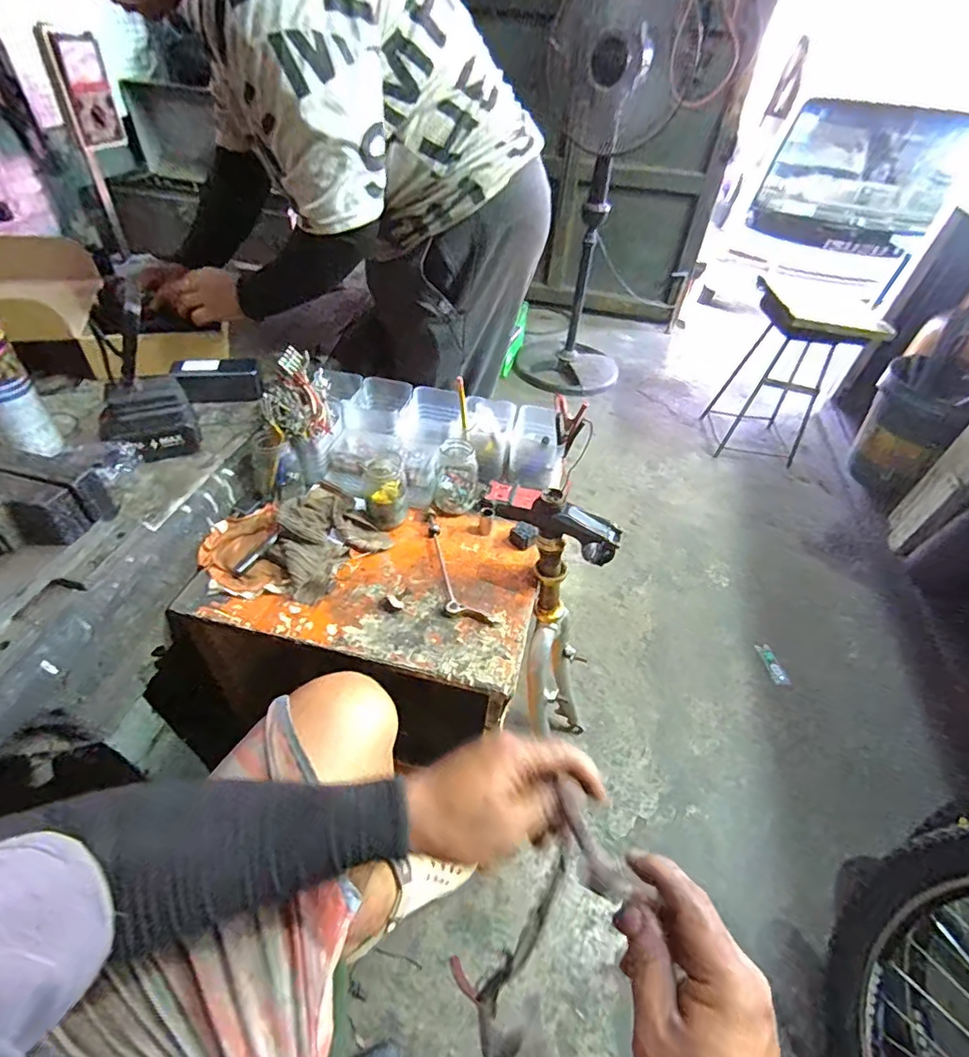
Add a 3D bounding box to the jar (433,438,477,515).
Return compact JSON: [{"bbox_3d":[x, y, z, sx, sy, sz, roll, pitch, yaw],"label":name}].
[{"bbox_3d":[-0.044,-0.080,0.790,0.063,0.091,0.068,3,45,-3],"label":"jar"}]

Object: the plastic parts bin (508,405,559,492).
[{"bbox_3d":[0.087,-0.135,0.861,0.089,0.074,0.125,10,45,4],"label":"plastic parts bin"}]

